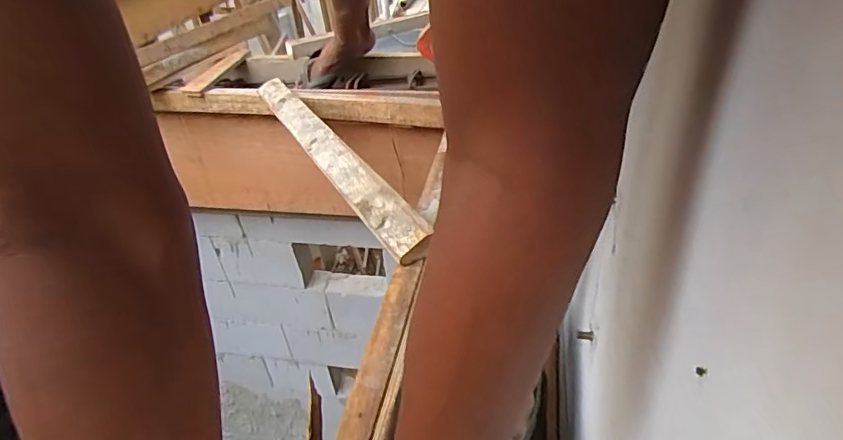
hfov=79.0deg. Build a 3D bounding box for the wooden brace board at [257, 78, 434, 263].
[{"bbox_3d":[-0.181,-0.137,0.923,0.063,0.016,0.718,-42,43,-3],"label":"wooden brace board"}]

